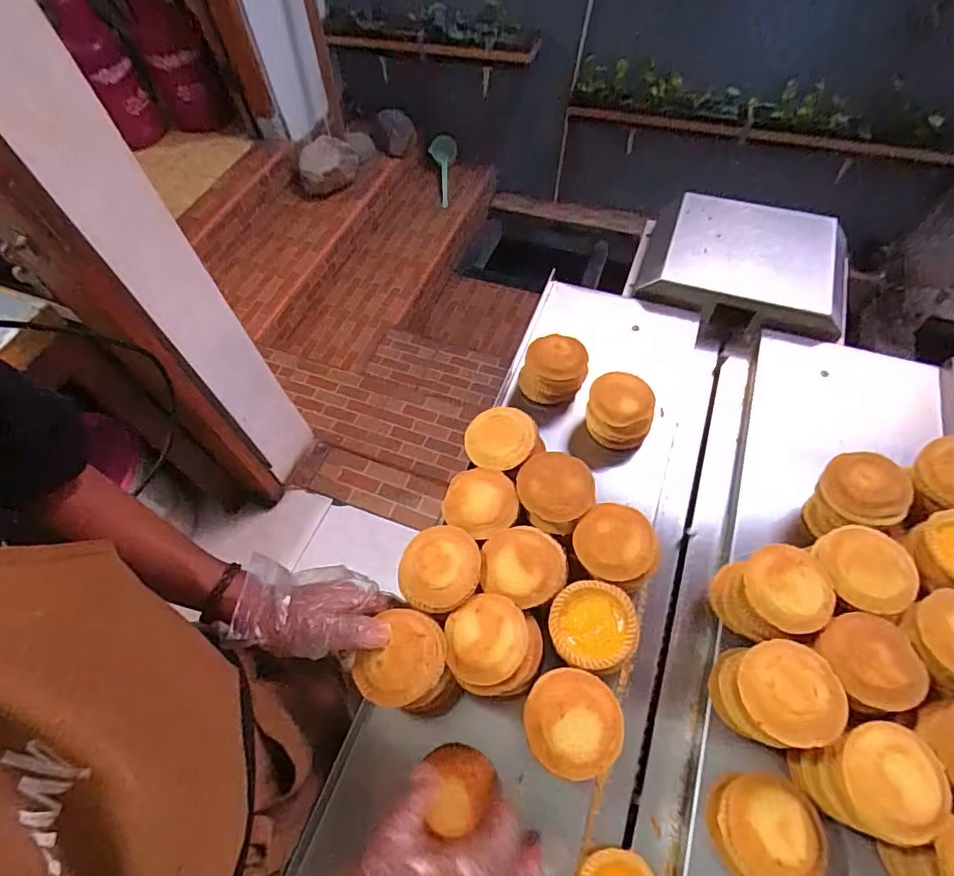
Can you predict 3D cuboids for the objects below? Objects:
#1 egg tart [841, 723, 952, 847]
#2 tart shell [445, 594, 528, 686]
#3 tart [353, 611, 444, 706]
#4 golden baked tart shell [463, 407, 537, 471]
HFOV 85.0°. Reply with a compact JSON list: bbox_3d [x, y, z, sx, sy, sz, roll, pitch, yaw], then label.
[{"bbox_3d":[0.296,0.244,0.370,0.071,0.016,0.070,-3,58,2],"label":"egg tart"},{"bbox_3d":[0.007,0.165,0.431,0.067,0.016,0.069,-7,58,0],"label":"tart shell"},{"bbox_3d":[-0.060,0.178,0.423,0.063,0.015,0.075,22,62,17],"label":"tart"},{"bbox_3d":[0.023,-0.001,0.532,0.070,0.021,0.067,5,59,7],"label":"golden baked tart shell"}]

